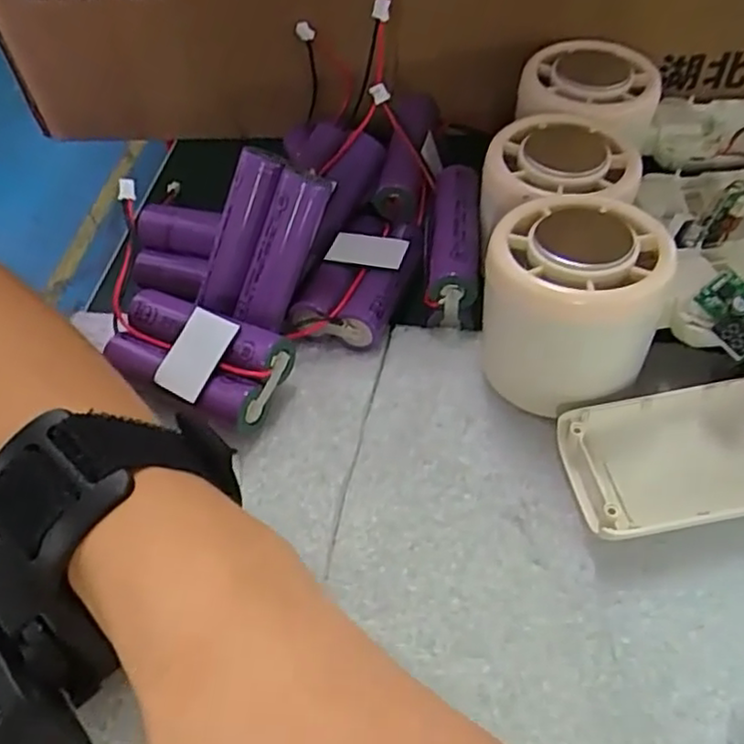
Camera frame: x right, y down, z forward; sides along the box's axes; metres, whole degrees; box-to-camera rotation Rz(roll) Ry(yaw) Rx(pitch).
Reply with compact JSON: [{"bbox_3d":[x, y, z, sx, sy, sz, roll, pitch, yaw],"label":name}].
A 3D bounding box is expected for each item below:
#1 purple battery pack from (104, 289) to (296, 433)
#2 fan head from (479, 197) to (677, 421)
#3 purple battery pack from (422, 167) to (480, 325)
[{"bbox_3d":[-0.063,-0.006,0.246,0.068,0.019,0.034,22,76,26],"label":"purple battery pack"},{"bbox_3d":[0.065,-0.023,0.229,0.054,0.058,0.058,13,55,15],"label":"fan head"},{"bbox_3d":[0.032,-0.051,0.272,0.018,0.029,0.062,1,53,7],"label":"purple battery pack"}]

